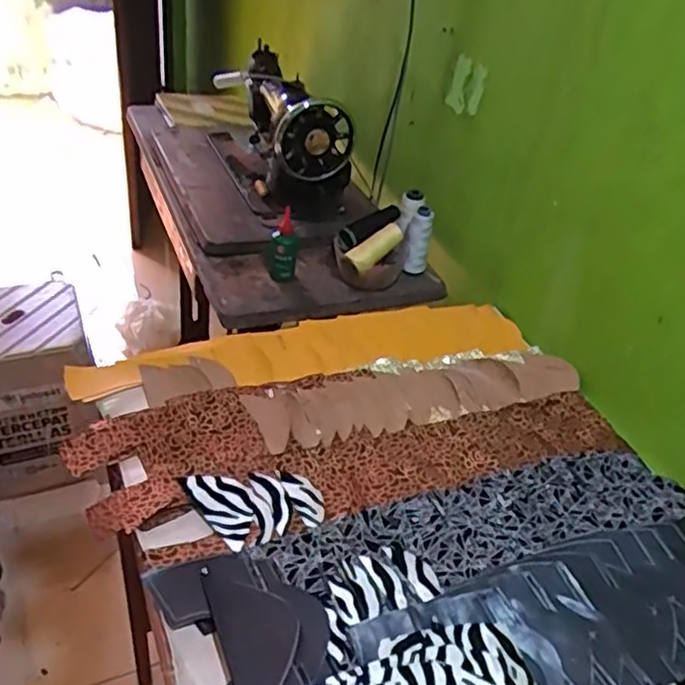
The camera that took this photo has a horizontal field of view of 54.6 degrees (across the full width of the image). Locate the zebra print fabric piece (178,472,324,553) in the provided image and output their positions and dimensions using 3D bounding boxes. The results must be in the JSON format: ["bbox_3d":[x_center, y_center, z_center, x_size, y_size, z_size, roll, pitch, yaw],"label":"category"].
[{"bbox_3d":[-0.092,0.174,0.698,0.141,0.009,0.091,-2,39,-15],"label":"zebra print fabric piece"}]

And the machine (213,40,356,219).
[{"bbox_3d":[-0.124,-0.417,1.270,0.166,0.203,0.412,-8,40,-20],"label":"machine"}]

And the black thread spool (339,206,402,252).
[{"bbox_3d":[0.049,-0.194,1.088,0.124,0.041,0.034,-34,53,-25],"label":"black thread spool"}]

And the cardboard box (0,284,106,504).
[{"bbox_3d":[-0.717,0.113,1.515,0.278,0.390,0.291,-10,42,-23],"label":"cardboard box"}]

